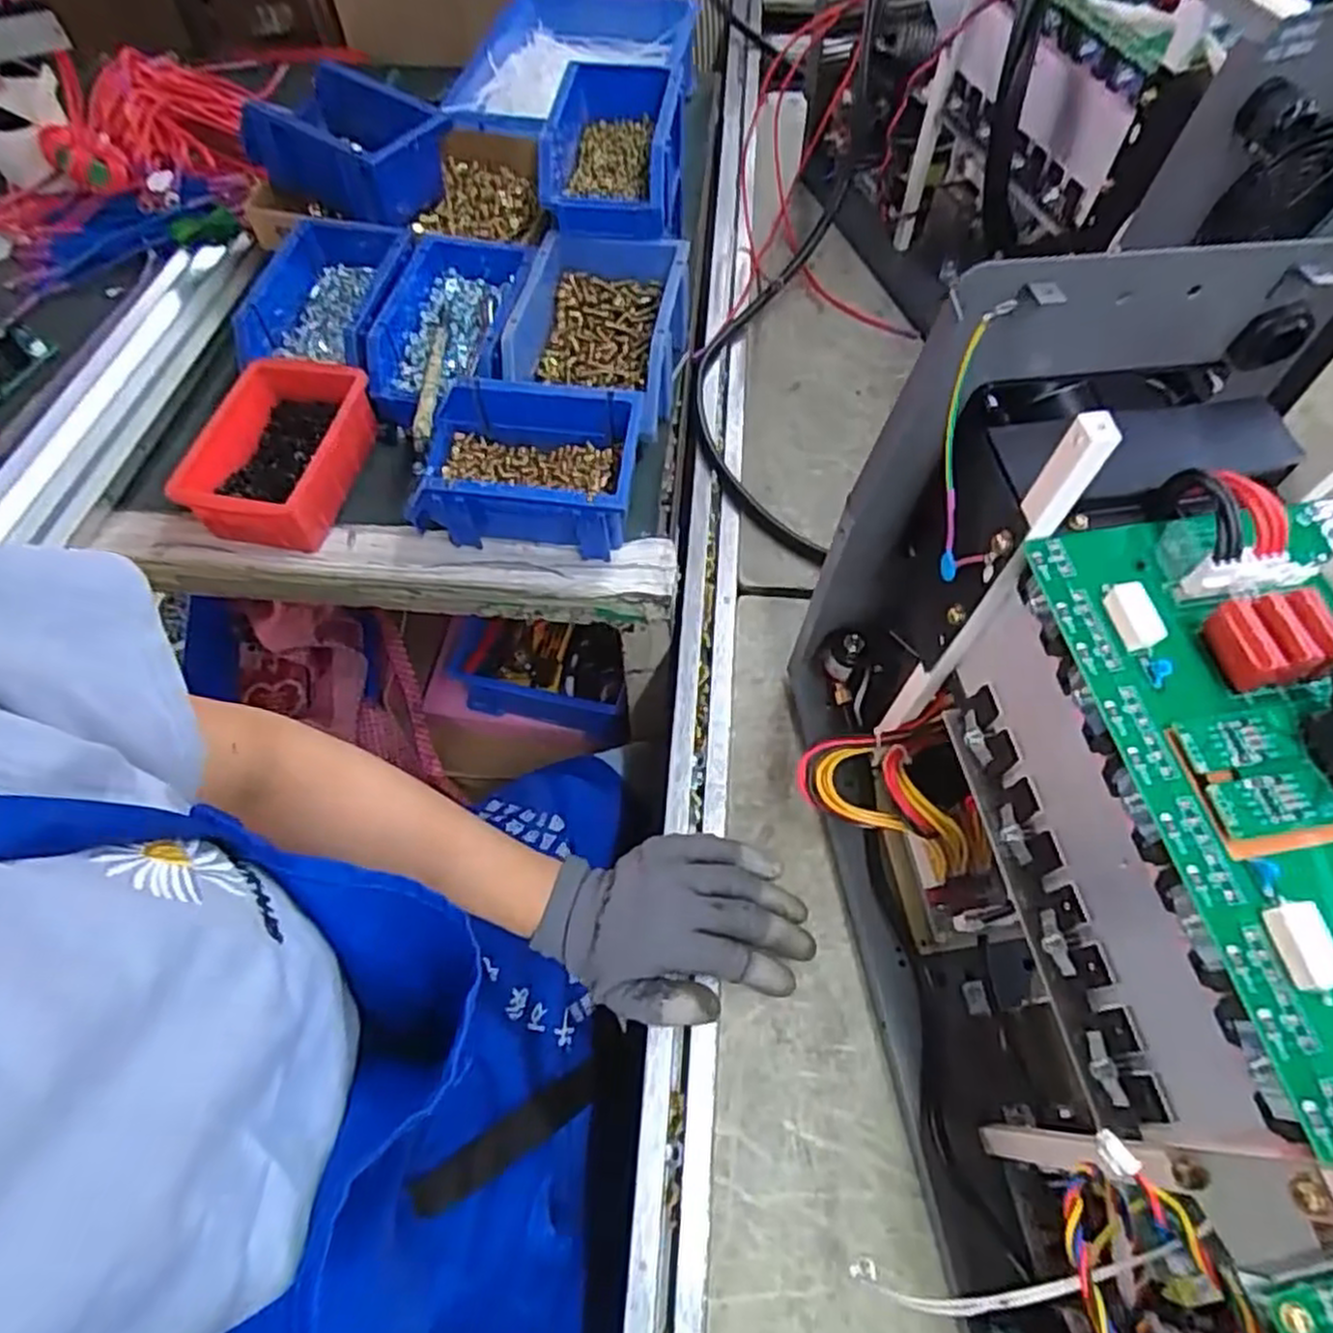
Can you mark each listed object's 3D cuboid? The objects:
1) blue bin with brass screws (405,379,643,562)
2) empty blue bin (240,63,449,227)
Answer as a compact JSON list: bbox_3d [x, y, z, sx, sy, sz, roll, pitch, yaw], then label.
[{"bbox_3d":[-0.101,-0.140,0.559,0.160,0.076,0.101,4,61,4],"label":"blue bin with brass screws"},{"bbox_3d":[-0.281,-0.469,0.687,0.162,0.075,0.121,26,65,15],"label":"empty blue bin"}]

